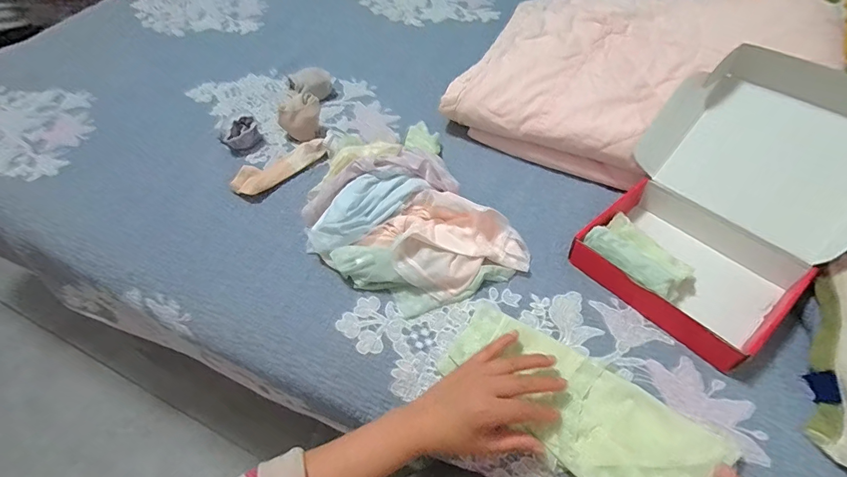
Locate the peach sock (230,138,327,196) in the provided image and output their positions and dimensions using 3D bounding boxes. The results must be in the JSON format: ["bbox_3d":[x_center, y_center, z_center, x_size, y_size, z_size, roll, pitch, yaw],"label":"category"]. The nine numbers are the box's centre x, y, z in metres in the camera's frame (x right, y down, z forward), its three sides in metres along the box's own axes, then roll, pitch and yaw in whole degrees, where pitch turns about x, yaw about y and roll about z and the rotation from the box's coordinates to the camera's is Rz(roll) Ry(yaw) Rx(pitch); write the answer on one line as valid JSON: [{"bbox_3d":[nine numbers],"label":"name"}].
[{"bbox_3d":[-0.219,-0.113,0.615,0.037,0.029,0.150,39,65,21],"label":"peach sock"}]

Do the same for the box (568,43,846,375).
[{"bbox_3d":[0.340,-0.043,0.443,0.238,0.174,0.268,37,63,24],"label":"box"}]

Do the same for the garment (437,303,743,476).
[{"bbox_3d":[0.152,0.167,0.408,0.261,0.023,0.114,36,64,26],"label":"garment"}]

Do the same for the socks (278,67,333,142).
[{"bbox_3d":[-0.199,-0.233,0.675,0.067,0.051,0.129,0,53,3],"label":"socks"}]

